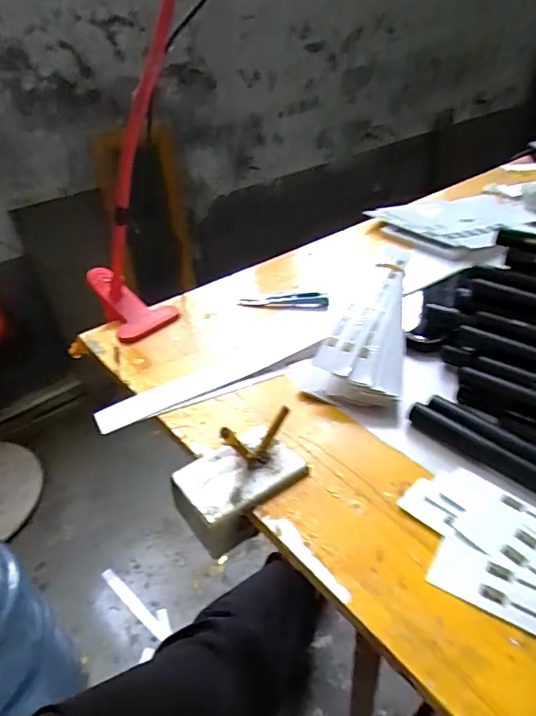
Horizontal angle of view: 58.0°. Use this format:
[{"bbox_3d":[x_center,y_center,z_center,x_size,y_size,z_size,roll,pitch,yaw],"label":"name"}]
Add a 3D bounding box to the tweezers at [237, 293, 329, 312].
[{"bbox_3d":[0.017,-0.064,0.541,0.099,0.016,0.018,1,35,9],"label":"tweezers"}]

